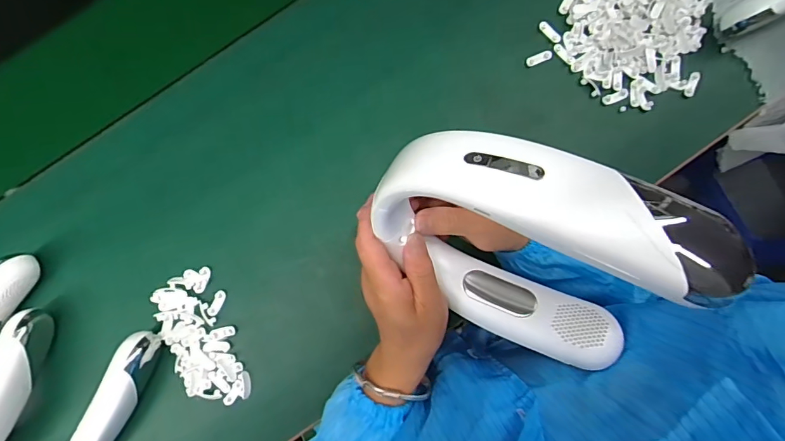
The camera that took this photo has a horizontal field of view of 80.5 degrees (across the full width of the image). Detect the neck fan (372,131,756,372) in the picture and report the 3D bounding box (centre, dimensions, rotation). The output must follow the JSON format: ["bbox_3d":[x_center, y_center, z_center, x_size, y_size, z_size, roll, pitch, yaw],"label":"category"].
[{"bbox_3d":[0.086,0.021,0.314,0.196,0.220,0.065,34,66,8],"label":"neck fan"}]

